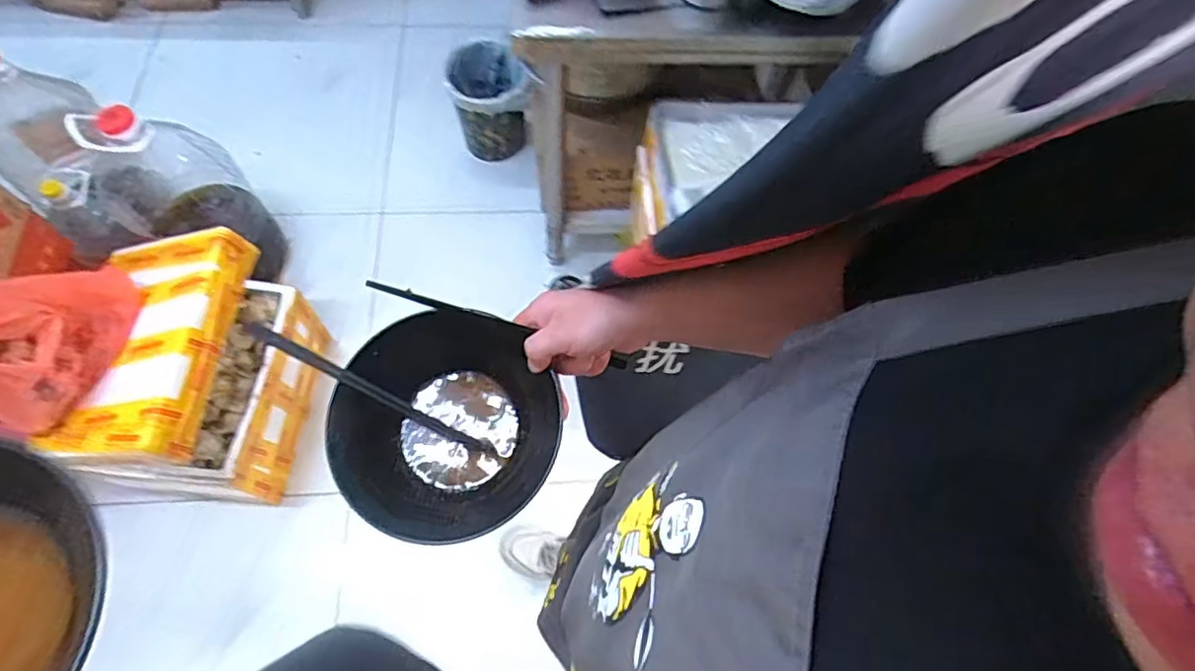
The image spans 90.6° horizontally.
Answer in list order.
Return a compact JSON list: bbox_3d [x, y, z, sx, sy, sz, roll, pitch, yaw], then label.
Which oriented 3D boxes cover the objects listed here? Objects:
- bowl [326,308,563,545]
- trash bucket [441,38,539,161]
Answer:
[{"bbox_3d":[-0.126,0.075,0.500,0.189,0.081,0.177,1,63,-3],"label":"bowl"},{"bbox_3d":[-0.290,-0.640,1.647,0.211,0.273,0.184,-4,64,-5],"label":"trash bucket"}]

